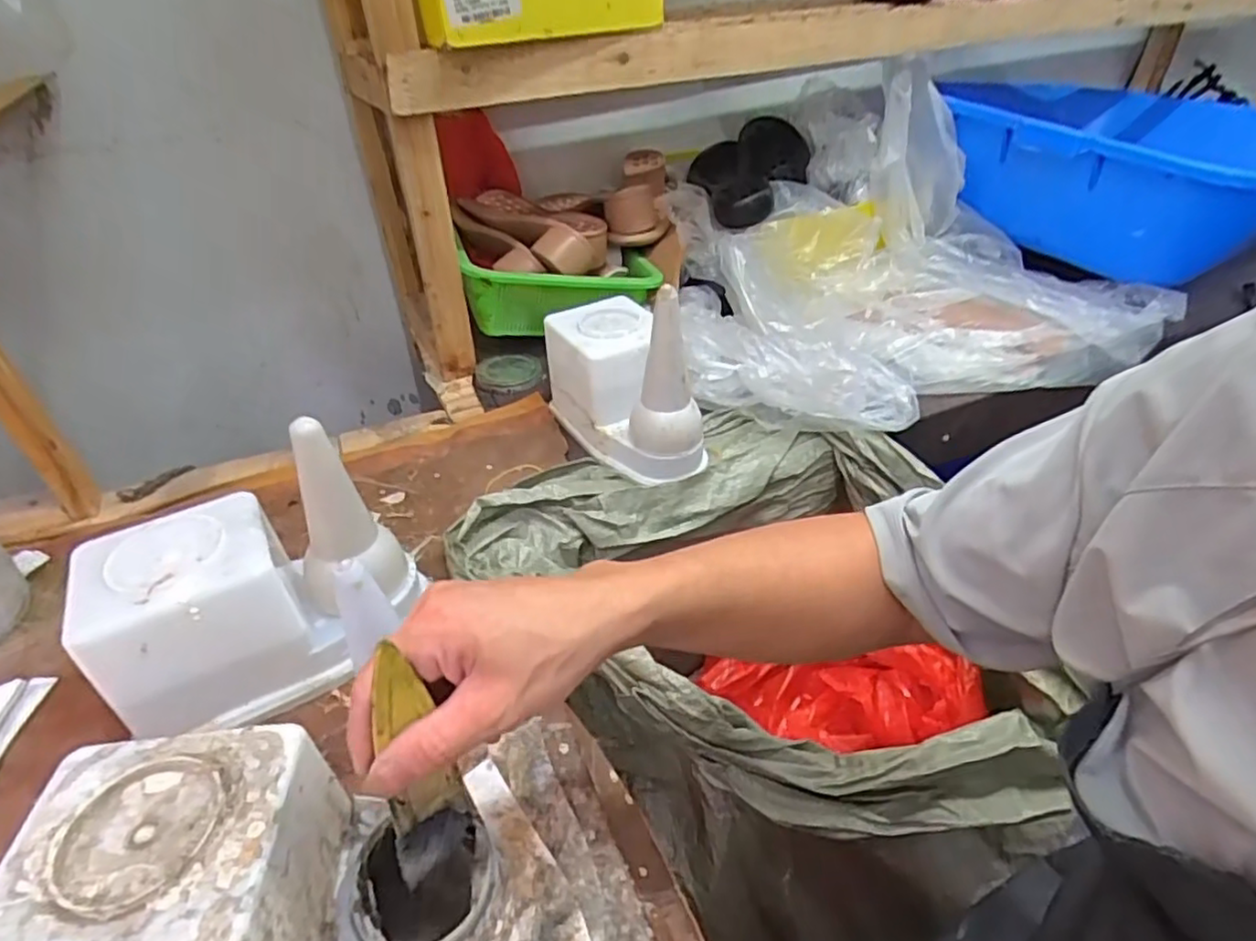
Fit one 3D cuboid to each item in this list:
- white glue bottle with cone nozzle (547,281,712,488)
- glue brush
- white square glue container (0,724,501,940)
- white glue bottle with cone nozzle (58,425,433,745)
[{"bbox_3d":[-0.006,-0.099,0.654,0.089,0.174,0.177,-19,40,-20],"label":"white glue bottle with cone nozzle"},{"bbox_3d":[-0.091,0.130,0.295,0.035,0.111,0.014,-22,34,-35],"label":"glue brush"},{"bbox_3d":[-0.163,0.198,0.321,0.187,0.117,0.100,-6,37,-4],"label":"white square glue container"},{"bbox_3d":[-0.248,0.074,0.459,0.191,0.150,0.099,-21,41,-23],"label":"white glue bottle with cone nozzle"}]

